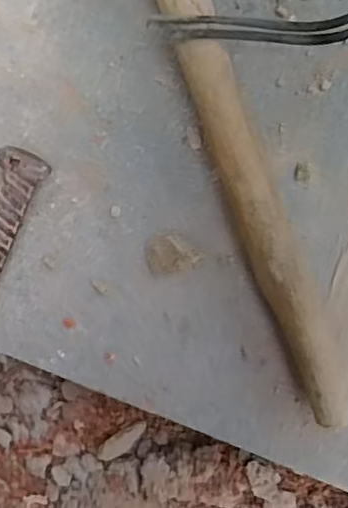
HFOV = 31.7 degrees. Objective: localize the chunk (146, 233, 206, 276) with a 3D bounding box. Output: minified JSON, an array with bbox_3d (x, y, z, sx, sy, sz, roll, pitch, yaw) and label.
[{"bbox_3d":[0.000,-0.001,0.322,0.029,0.010,0.021,-16,99,-3],"label":"chunk"}]

